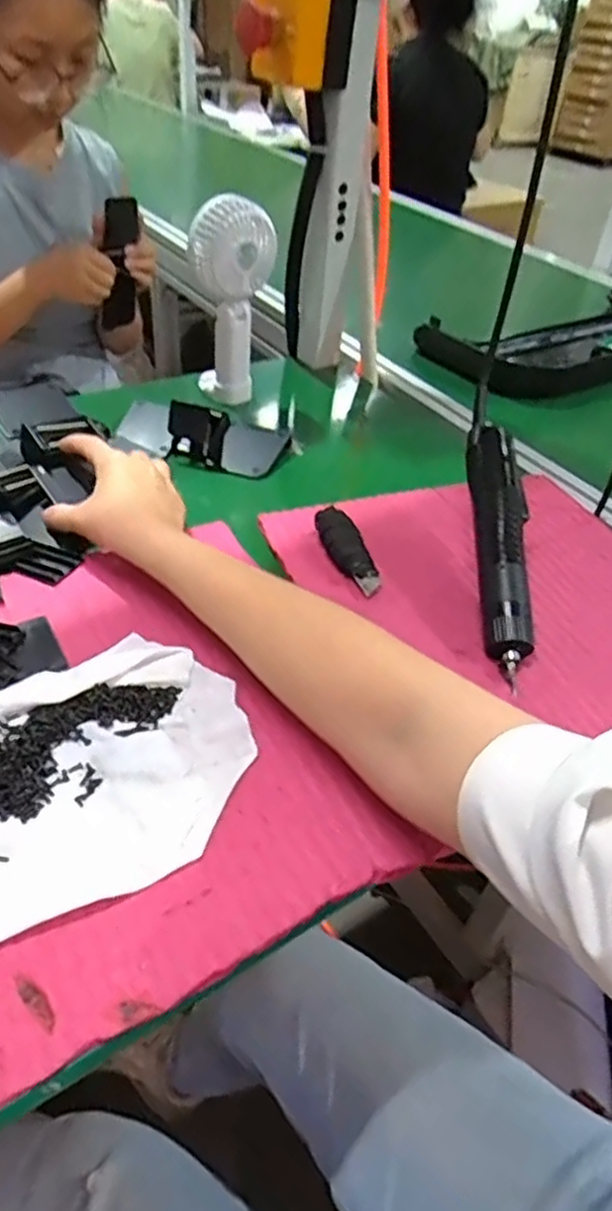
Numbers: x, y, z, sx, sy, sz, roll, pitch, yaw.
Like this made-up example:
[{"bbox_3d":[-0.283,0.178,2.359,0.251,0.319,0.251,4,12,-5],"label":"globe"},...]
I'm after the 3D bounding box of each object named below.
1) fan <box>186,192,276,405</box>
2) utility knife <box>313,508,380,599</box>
[{"bbox_3d":[-0.076,-0.301,0.714,0.077,0.192,0.044,9,41,3],"label":"fan"},{"bbox_3d":[0.033,-0.047,0.560,0.028,0.017,0.096,-11,44,-19],"label":"utility knife"}]

